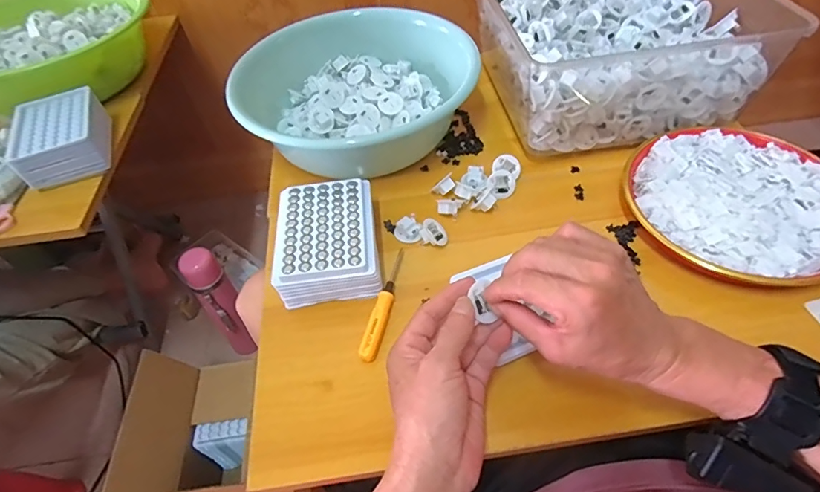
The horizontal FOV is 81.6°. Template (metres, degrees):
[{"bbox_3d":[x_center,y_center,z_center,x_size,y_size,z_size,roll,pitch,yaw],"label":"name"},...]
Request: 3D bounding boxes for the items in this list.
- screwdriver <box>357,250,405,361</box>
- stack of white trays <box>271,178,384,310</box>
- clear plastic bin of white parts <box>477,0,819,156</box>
[{"bbox_3d":[-0.025,0.055,0.471,0.017,0.013,0.128,9,52,12],"label":"screwdriver"},{"bbox_3d":[-0.084,-0.007,0.498,0.103,0.048,0.129,-8,50,-1],"label":"stack of white trays"},{"bbox_3d":[0.272,-0.284,0.636,0.325,0.121,0.316,-6,50,0],"label":"clear plastic bin of white parts"}]

